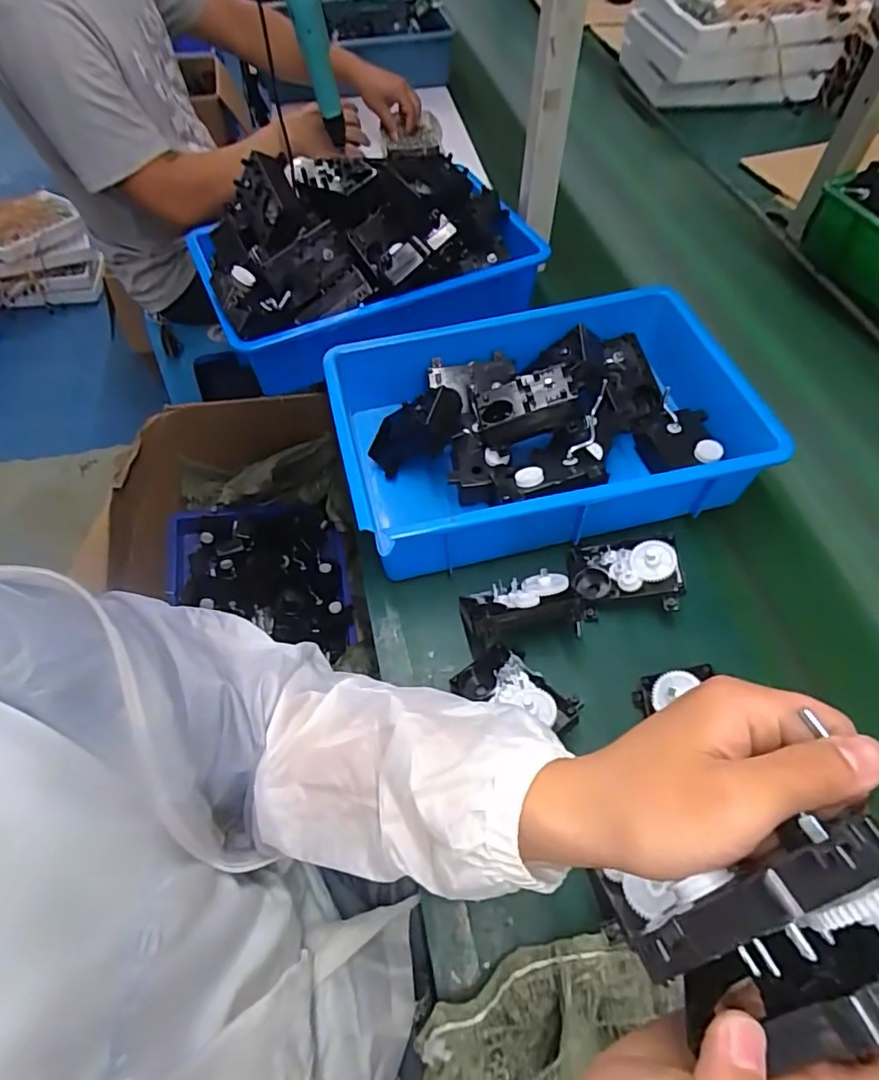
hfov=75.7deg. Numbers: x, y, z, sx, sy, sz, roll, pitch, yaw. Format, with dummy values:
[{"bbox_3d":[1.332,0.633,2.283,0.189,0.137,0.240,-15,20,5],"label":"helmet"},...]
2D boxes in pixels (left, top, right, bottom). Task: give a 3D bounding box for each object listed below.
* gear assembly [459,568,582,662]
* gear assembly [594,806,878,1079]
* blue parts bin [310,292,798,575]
[{"bbox_3d":[0.078,0.061,0.516,0.111,0.044,0.061,-9,58,-6],"label":"gear assembly"},{"bbox_3d":[0.128,0.141,0.208,0.106,0.056,0.063,-33,67,21],"label":"gear assembly"},{"bbox_3d":[0.105,-0.124,0.613,0.422,0.104,0.270,-8,57,-5],"label":"blue parts bin"}]

